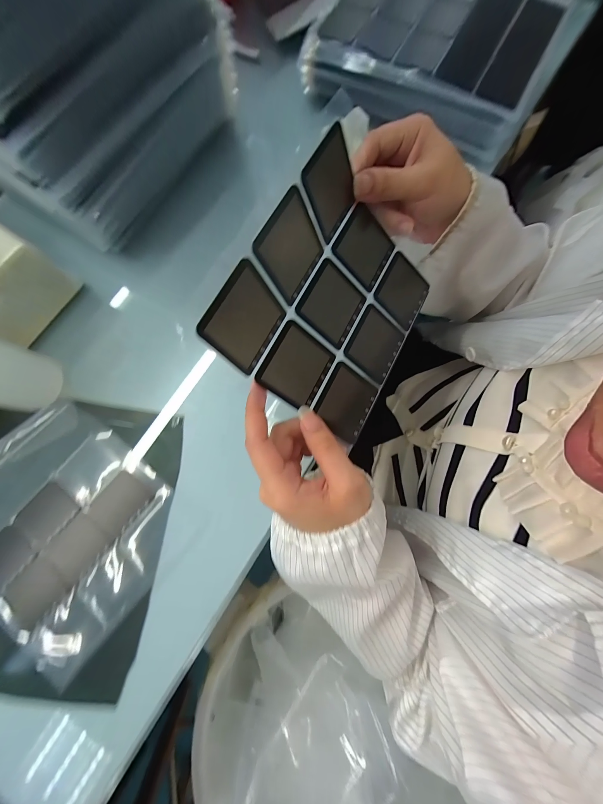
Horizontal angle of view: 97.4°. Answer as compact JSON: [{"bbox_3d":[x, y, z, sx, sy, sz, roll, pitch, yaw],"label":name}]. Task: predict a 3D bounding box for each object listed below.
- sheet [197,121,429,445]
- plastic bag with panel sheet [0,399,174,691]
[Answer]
[{"bbox_3d":[0.028,-0.075,0.206,0.148,0.019,0.167,36,77,-33],"label":"sheet"},{"bbox_3d":[-0.252,0.134,0.279,0.211,0.025,0.197,39,78,4],"label":"plastic bag with panel sheet"}]

